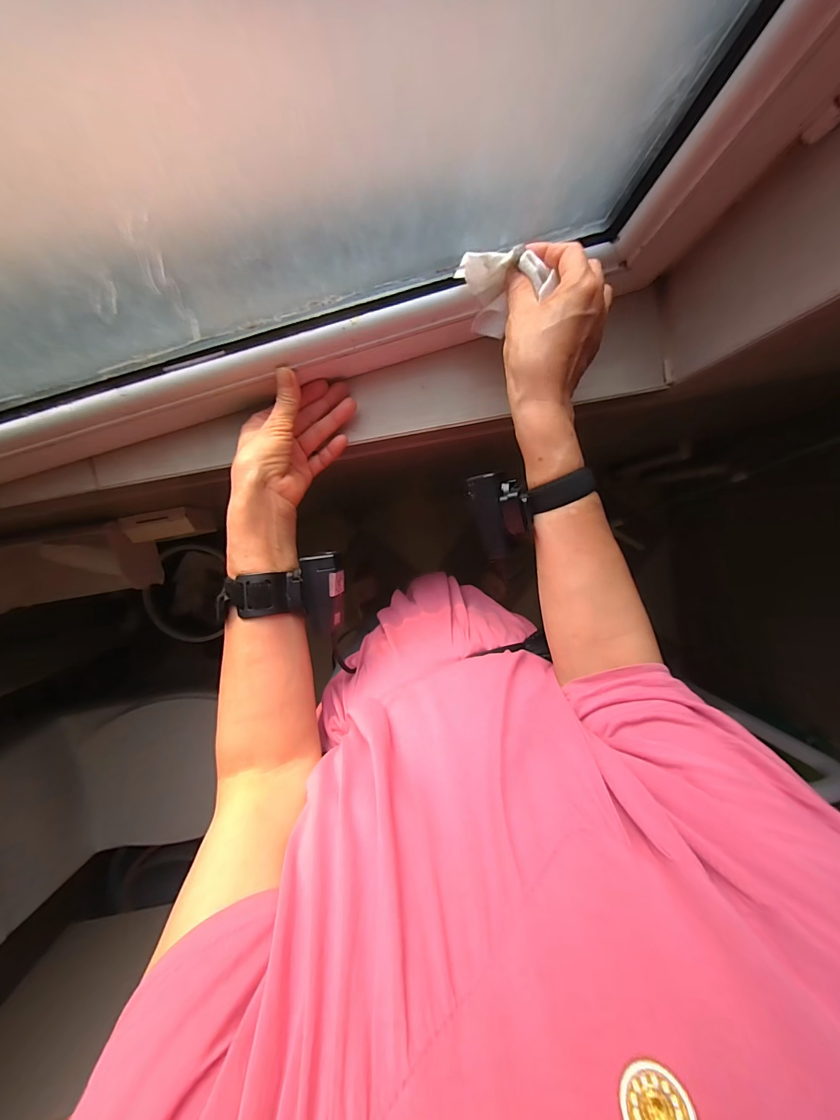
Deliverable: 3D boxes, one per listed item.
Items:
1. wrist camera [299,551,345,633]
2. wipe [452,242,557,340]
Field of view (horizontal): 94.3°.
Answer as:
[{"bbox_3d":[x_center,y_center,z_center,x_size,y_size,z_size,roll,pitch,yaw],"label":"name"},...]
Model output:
[{"bbox_3d":[-0.082,0.029,0.341,0.032,0.017,0.068,-5,93,-4],"label":"wrist camera"},{"bbox_3d":[0.066,-0.220,0.320,0.060,0.060,0.045,-16,94,-3],"label":"wipe"}]

